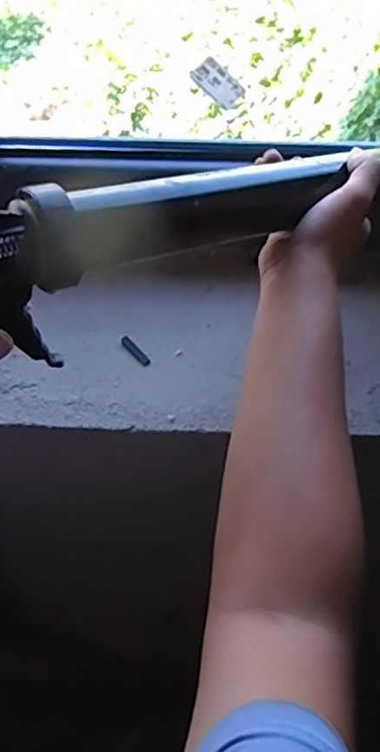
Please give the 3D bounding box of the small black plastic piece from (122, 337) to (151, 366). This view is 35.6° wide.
[{"bbox_3d":[-0.055,-0.025,0.599,0.009,0.005,0.041,-37,64,-23],"label":"small black plastic piece"}]

